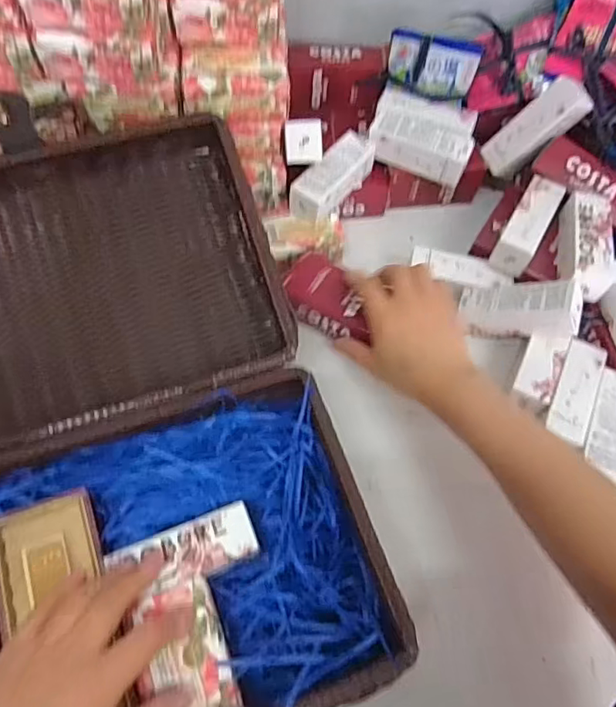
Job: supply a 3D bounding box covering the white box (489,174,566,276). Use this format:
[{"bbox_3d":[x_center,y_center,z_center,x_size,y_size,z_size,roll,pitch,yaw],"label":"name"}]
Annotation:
[{"bbox_3d":[0.216,-0.126,0.527,0.033,0.036,0.107,28,63,13],"label":"white box"}]

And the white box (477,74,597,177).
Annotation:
[{"bbox_3d":[0.232,-0.226,0.549,0.036,0.106,0.038,12,53,-37],"label":"white box"}]

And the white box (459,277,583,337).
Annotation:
[{"bbox_3d":[0.195,-0.041,0.496,0.103,0.041,0.049,1,54,35],"label":"white box"}]

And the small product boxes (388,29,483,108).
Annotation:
[{"bbox_3d":[0.125,-0.293,0.550,0.088,0.059,0.019,16,61,6],"label":"small product boxes"}]

